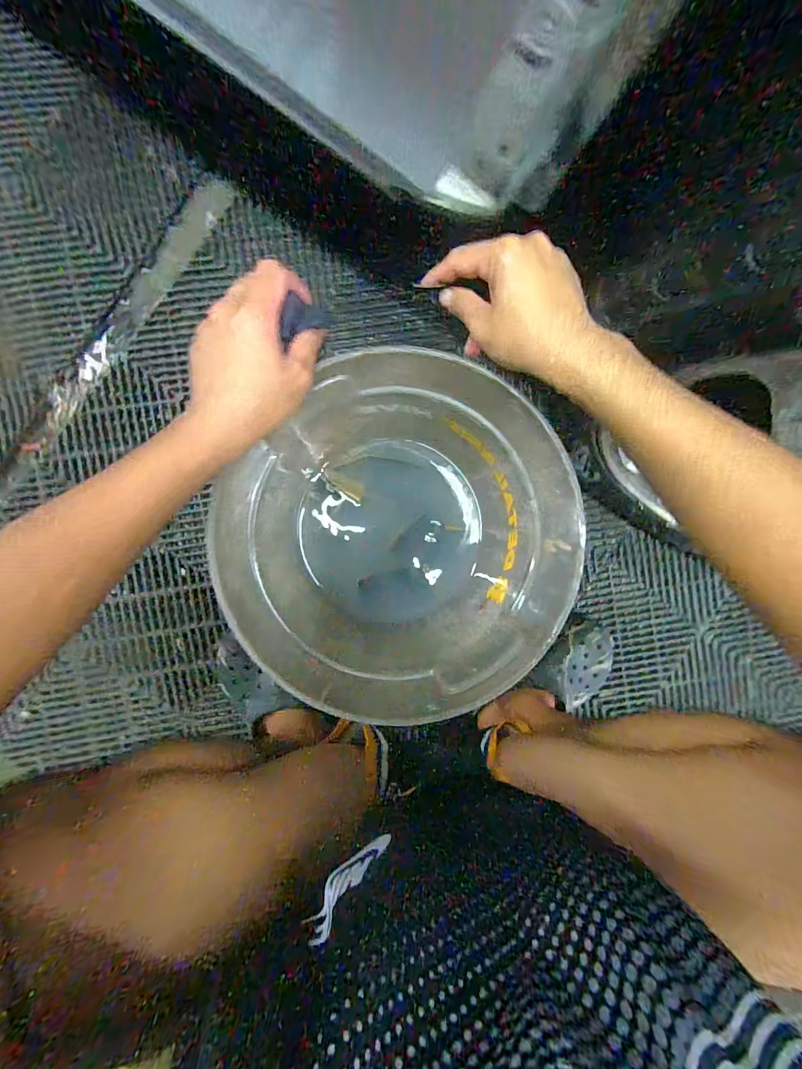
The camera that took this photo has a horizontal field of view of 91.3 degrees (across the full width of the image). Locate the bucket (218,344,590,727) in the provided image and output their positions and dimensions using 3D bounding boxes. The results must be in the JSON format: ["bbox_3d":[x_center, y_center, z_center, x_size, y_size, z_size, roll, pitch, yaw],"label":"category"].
[{"bbox_3d":[-0.006,-0.002,0.470,0.307,0.290,0.282,0,93,-4],"label":"bucket"}]

